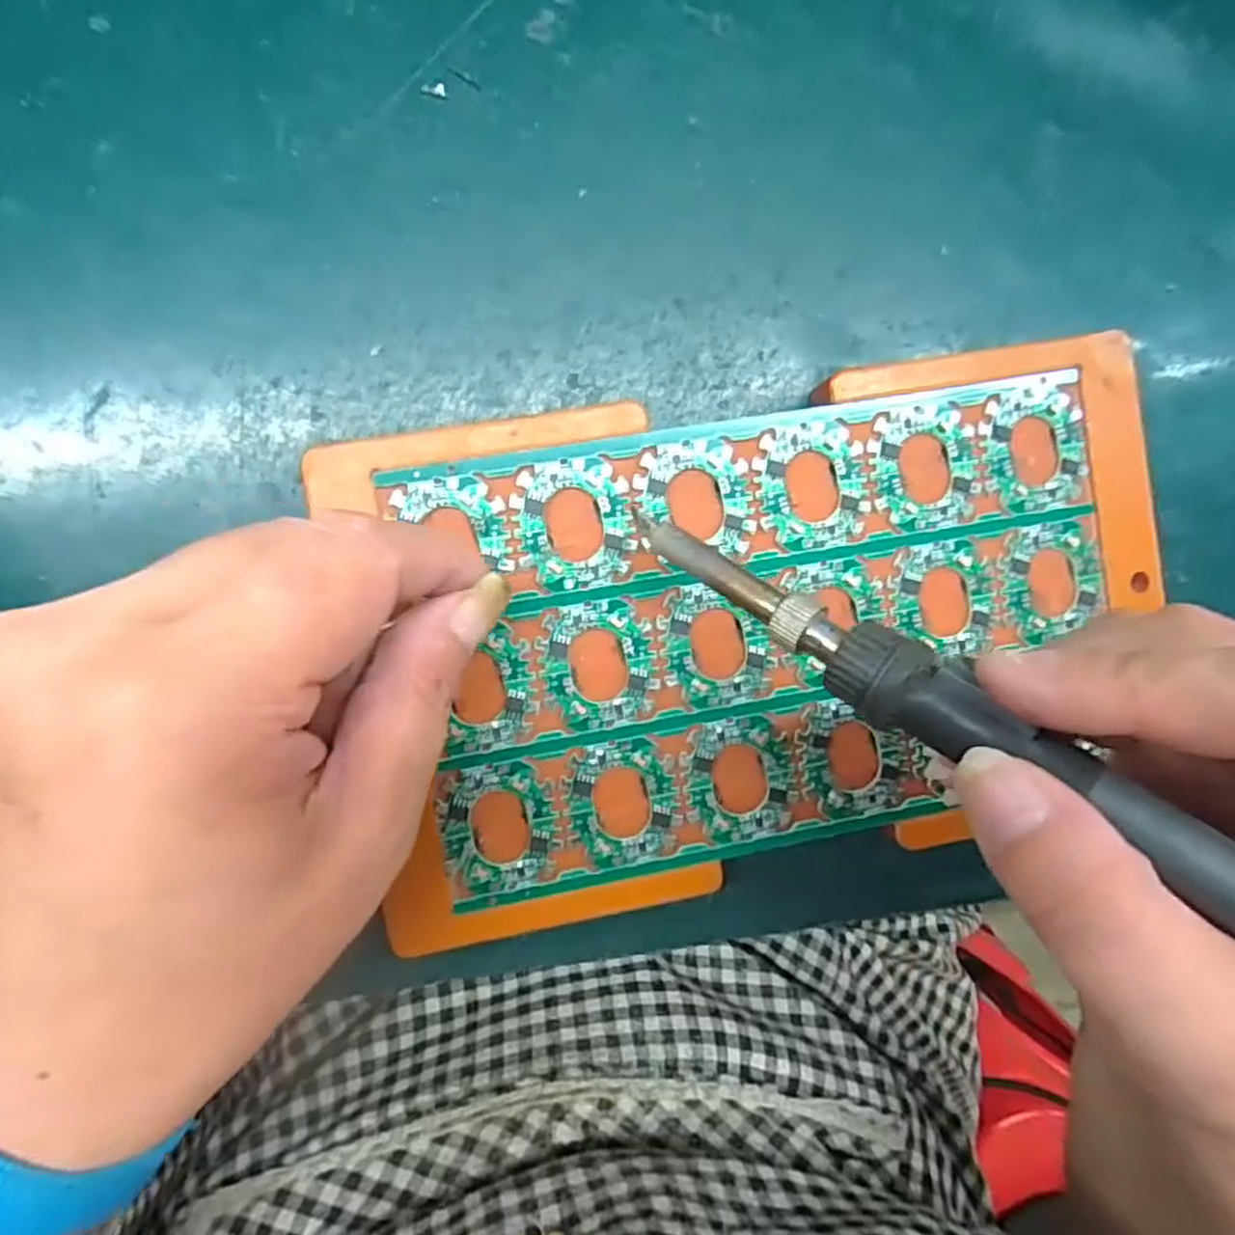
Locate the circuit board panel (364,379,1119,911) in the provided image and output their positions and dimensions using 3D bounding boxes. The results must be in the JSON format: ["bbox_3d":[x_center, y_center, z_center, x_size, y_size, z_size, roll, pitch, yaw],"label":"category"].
[{"bbox_3d":[0.045,0.003,0.211,0.196,0.004,0.119,-10,93,-6],"label":"circuit board panel"}]

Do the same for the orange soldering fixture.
[{"bbox_3d":[0.046,0.003,0.219,0.228,0.019,0.135,-11,93,-6],"label":"orange soldering fixture"}]

